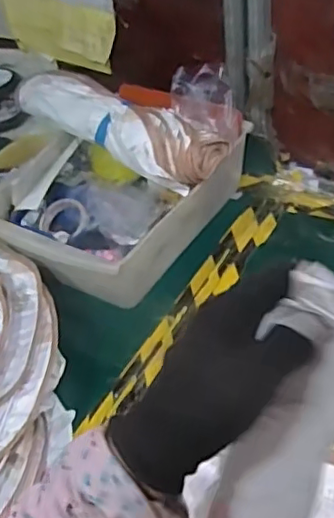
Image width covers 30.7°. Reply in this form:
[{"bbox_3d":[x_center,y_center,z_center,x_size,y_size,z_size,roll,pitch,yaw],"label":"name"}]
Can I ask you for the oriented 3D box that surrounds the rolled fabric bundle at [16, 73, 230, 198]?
[{"bbox_3d":[-0.091,-0.240,1.082,0.396,0.094,0.136,25,51,31],"label":"rolled fabric bundle"}]

